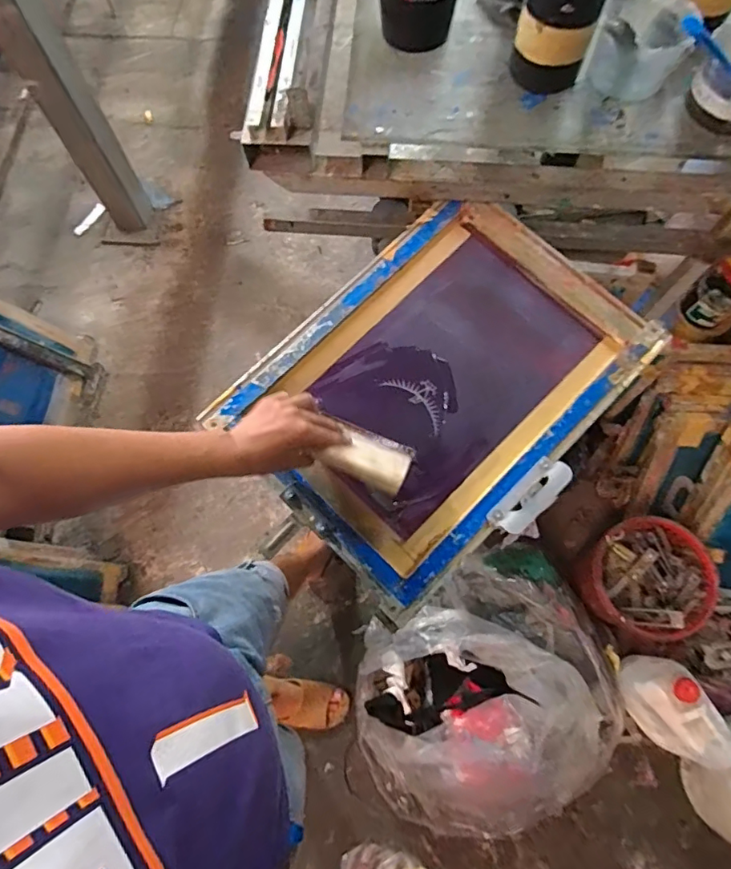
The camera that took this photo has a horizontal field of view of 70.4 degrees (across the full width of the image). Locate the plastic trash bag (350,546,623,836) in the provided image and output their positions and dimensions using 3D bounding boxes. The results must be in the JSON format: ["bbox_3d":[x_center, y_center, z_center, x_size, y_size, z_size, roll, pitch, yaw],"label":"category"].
[{"bbox_3d":[0.260,0.557,1.112,0.598,0.316,0.500,-30,72,-10],"label":"plastic trash bag"}]

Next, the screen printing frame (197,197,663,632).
[{"bbox_3d":[0.106,-0.080,0.754,0.529,0.035,0.390,-44,79,-8],"label":"screen printing frame"}]

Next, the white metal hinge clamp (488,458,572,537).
[{"bbox_3d":[0.218,0.080,0.682,0.118,0.030,0.048,-42,74,-13],"label":"white metal hinge clamp"}]

